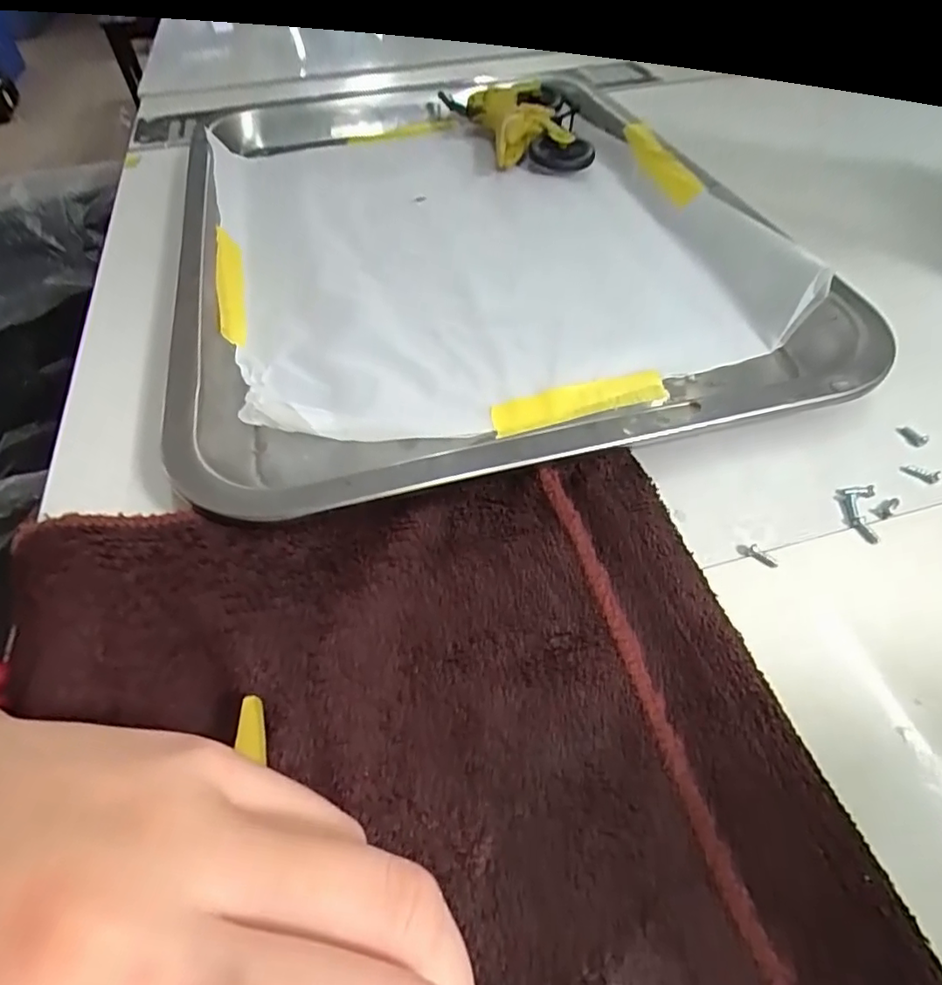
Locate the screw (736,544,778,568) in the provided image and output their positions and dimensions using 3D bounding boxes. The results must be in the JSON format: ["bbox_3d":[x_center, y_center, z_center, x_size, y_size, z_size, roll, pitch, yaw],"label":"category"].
[{"bbox_3d":[0.088,0.019,0.176,0.004,0.004,0.012,-34,57,-25],"label":"screw"}]

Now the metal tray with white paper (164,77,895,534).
[{"bbox_3d":[-0.008,-0.144,0.293,0.260,0.021,0.358,-14,52,-8],"label":"metal tray with white paper"}]

